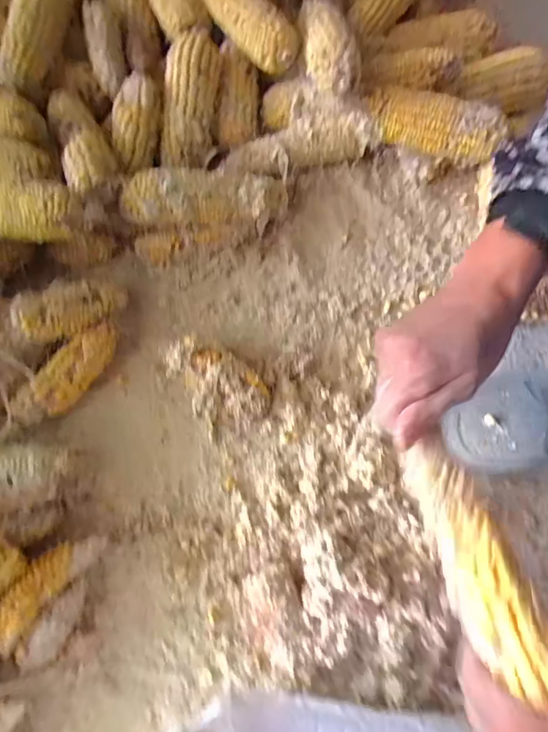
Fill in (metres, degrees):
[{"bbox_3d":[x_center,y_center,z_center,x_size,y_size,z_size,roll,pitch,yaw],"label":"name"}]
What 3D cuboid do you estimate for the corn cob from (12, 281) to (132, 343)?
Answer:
[{"bbox_3d":[-0.189,-0.058,0.456,0.112,0.035,0.042,-24,71,-41],"label":"corn cob"}]

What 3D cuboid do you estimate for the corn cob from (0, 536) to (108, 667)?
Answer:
[{"bbox_3d":[-0.181,0.188,0.393,0.052,0.043,0.103,32,73,9],"label":"corn cob"}]

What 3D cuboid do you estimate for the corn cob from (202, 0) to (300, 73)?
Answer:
[{"bbox_3d":[-0.039,-0.402,0.526,0.054,0.050,0.171,-32,72,-13],"label":"corn cob"}]

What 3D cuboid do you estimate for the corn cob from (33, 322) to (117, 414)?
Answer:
[{"bbox_3d":[-0.188,0.002,0.461,0.034,0.042,0.096,39,74,11],"label":"corn cob"}]

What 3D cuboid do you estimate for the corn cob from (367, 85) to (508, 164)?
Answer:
[{"bbox_3d":[0.173,-0.263,0.512,0.141,0.048,0.042,10,69,3],"label":"corn cob"}]

